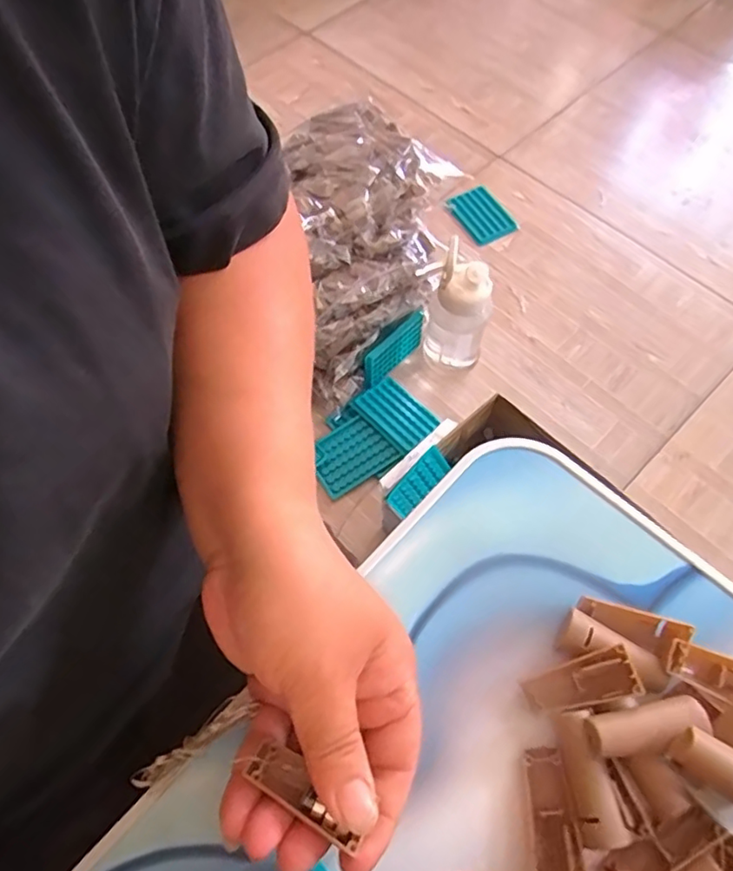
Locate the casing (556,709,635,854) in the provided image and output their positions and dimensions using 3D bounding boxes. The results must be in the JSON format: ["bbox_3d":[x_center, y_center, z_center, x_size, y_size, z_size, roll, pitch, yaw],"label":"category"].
[{"bbox_3d":[0.092,0.143,0.239,0.018,0.011,0.049,-13,65,-5],"label":"casing"}]

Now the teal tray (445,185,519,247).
[{"bbox_3d":[0.219,-0.420,1.095,0.085,0.010,0.134,-34,71,7],"label":"teal tray"}]

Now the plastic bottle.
[{"bbox_3d":[0.132,-0.182,0.865,0.097,0.225,0.069,20,66,11],"label":"plastic bottle"}]

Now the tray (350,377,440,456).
[{"bbox_3d":[0.046,-0.033,0.918,0.086,0.014,0.123,-42,70,-17],"label":"tray"}]

